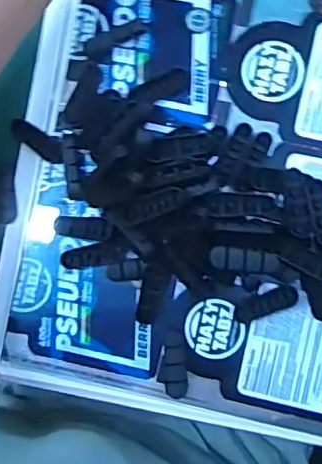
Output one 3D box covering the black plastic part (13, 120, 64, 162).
[{"bbox_3d":[-0.091,-0.068,0.442,0.051,0.010,0.016,33,93,16],"label":"black plastic part"}]

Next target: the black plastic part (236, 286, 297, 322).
[{"bbox_3d":[0.076,0.051,0.426,0.046,0.008,0.014,-24,89,5],"label":"black plastic part"}]

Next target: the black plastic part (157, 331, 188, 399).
[{"bbox_3d":[0.009,0.097,0.431,0.021,0.007,0.047,-3,76,5],"label":"black plastic part"}]

